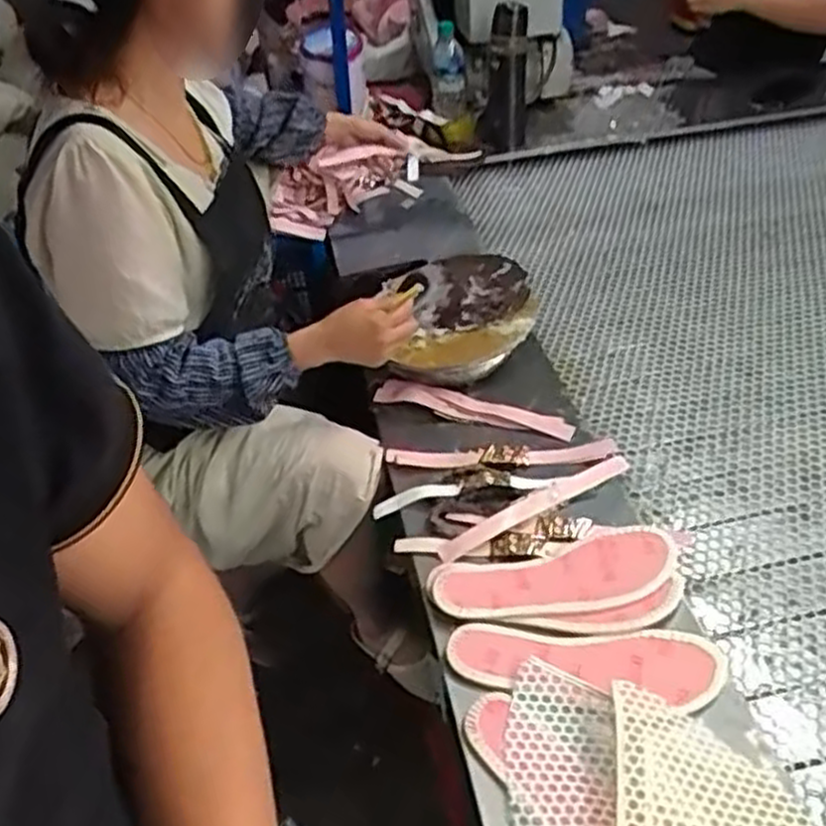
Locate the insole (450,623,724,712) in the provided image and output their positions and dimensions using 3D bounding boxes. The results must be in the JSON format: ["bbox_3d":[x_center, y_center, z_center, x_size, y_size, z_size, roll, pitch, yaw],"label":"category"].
[{"bbox_3d":[0.158,0.229,0.721,0.244,0.018,0.082,2,34,7],"label":"insole"}]

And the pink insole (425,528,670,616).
[{"bbox_3d":[0.141,0.162,0.793,0.239,0.022,0.074,-6,40,-2],"label":"pink insole"}]

